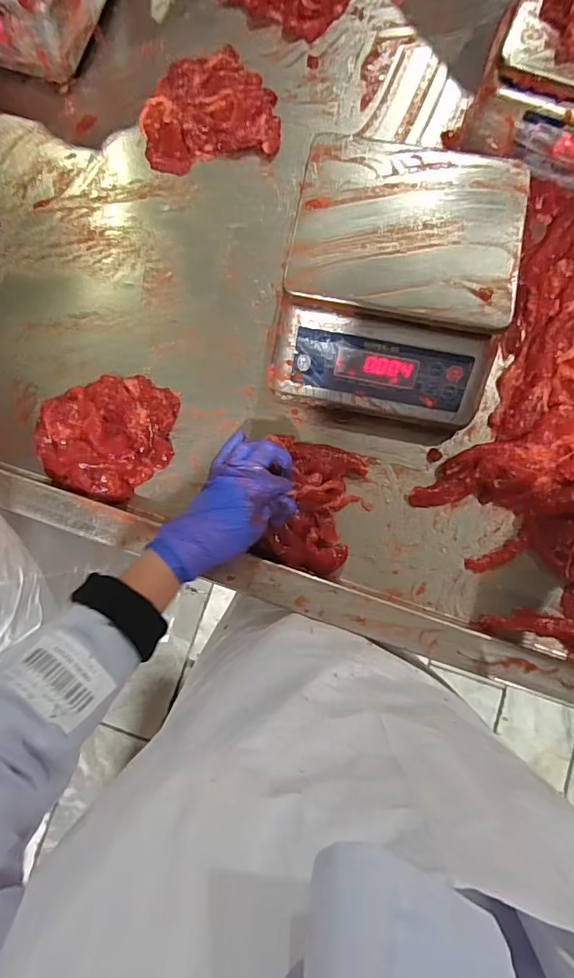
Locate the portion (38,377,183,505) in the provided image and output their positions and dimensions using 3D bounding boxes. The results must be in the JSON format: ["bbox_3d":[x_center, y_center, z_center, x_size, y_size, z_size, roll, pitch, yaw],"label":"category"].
[{"bbox_3d":[-0.204,-0.060,0.565,0.143,0.043,0.140,0,82,3],"label":"portion"}]

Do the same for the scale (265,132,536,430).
[{"bbox_3d":[0.115,-0.216,0.537,0.222,0.098,0.259,11,82,5],"label":"scale"}]

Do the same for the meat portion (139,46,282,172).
[{"bbox_3d":[-0.101,-0.490,0.645,0.169,0.029,0.142,-9,81,2],"label":"meat portion"}]

